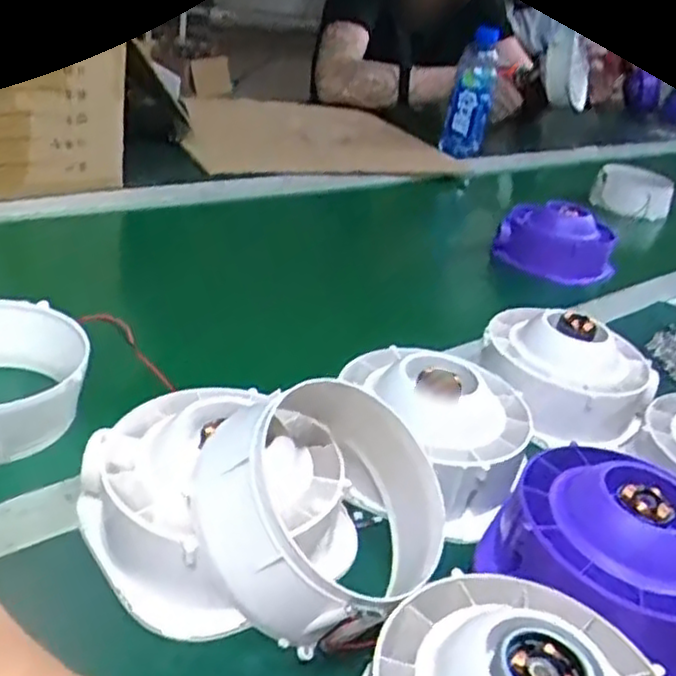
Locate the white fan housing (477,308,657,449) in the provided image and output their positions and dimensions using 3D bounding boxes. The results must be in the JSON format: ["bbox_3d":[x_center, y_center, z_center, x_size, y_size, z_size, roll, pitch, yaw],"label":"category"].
[{"bbox_3d":[0.186,0.022,0.591,0.121,0.075,0.131,-6,34,-29],"label":"white fan housing"}]

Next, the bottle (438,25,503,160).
[{"bbox_3d":[0.231,-0.423,1.259,0.077,0.221,0.066,16,12,15],"label":"bottle"}]

